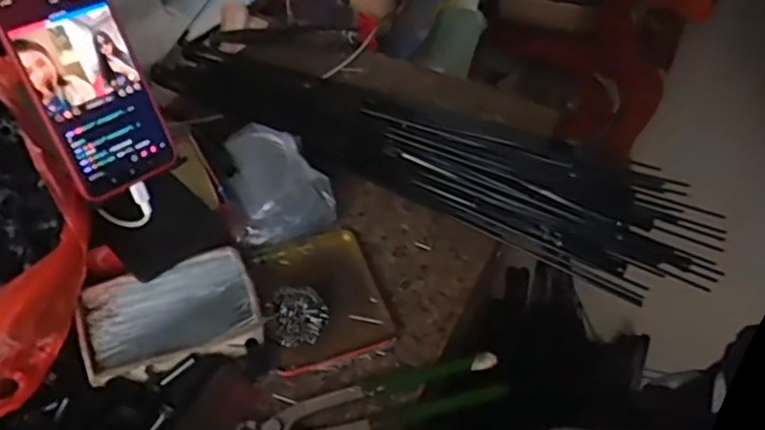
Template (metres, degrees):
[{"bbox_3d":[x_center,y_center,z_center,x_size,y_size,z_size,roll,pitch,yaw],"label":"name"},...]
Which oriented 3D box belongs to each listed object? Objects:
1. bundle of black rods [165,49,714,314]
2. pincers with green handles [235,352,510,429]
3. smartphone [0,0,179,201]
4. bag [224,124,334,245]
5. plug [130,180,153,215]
[{"bbox_3d":[0.035,-0.072,0.659,0.571,0.033,0.146,24,53,15],"label":"bundle of black rods"},{"bbox_3d":[-0.006,0.138,0.489,0.197,0.016,0.039,-11,52,-13],"label":"pincers with green handles"},{"bbox_3d":[-0.208,-0.097,0.467,0.078,0.164,0.006,-35,27,-32],"label":"smartphone"},{"bbox_3d":[-0.101,-0.030,0.602,0.092,0.039,0.113,-17,53,-17],"label":"bag"},{"bbox_3d":[-0.182,-0.013,0.505,0.011,0.028,0.006,-34,37,-28],"label":"plug"}]

